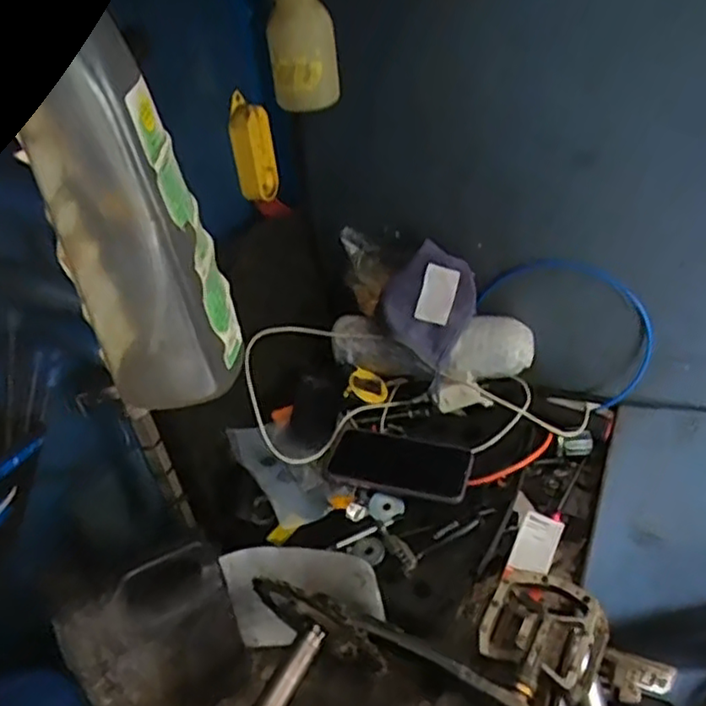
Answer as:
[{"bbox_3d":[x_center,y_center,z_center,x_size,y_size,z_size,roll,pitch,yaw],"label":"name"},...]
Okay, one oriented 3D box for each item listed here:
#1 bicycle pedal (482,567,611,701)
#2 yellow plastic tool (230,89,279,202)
[{"bbox_3d":[0.174,0.260,0.622,0.103,0.043,0.109,18,41,30],"label":"bicycle pedal"},{"bbox_3d":[-0.116,-0.236,0.779,0.050,0.121,0.027,-22,38,-22],"label":"yellow plastic tool"}]

